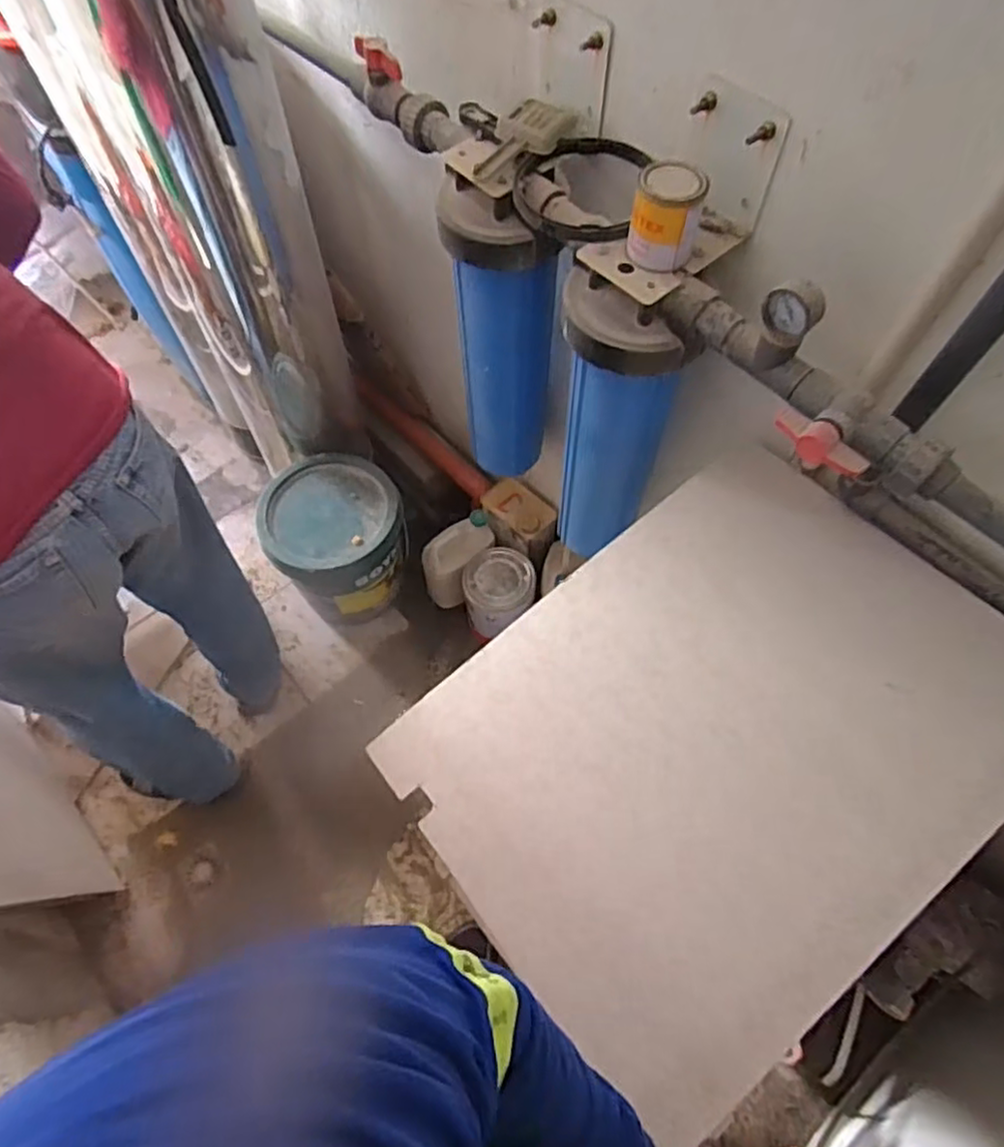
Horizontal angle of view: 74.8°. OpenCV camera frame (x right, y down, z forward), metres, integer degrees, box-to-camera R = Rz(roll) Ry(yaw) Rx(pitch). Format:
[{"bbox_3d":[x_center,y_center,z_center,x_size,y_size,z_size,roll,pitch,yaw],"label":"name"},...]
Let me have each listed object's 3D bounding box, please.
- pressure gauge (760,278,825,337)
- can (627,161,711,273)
[{"bbox_3d":[0.274,-0.248,0.615,0.022,0.052,0.056,-33,65,-17],"label":"pressure gauge"},{"bbox_3d":[0.168,-0.365,0.677,0.068,0.081,0.062,0,60,1],"label":"can"}]

